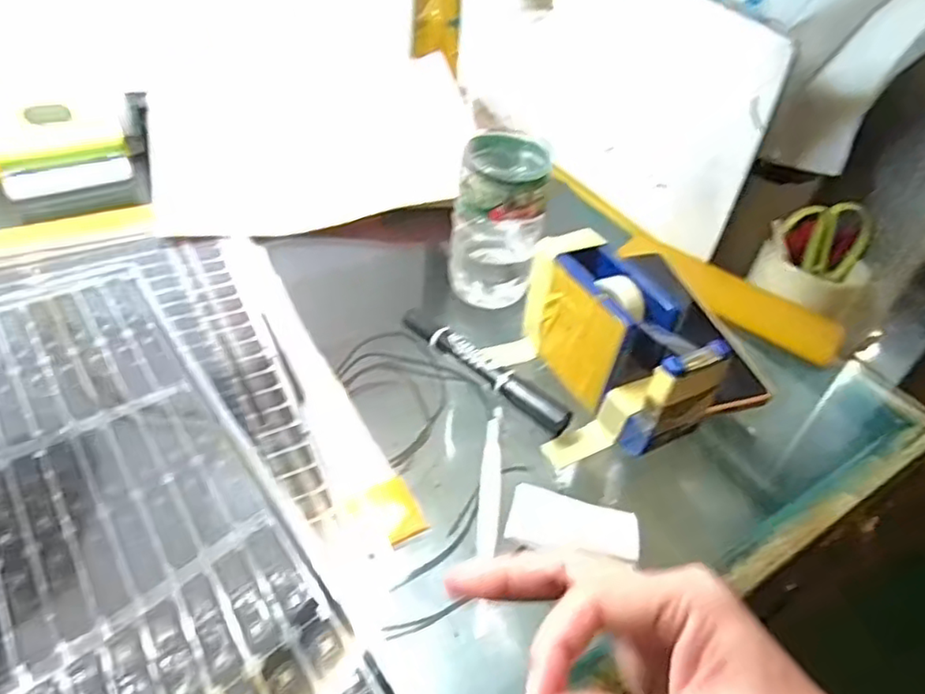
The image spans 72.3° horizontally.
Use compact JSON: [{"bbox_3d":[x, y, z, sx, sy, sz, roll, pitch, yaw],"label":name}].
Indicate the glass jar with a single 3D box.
[{"bbox_3d":[0.025,-0.085,0.464,0.065,0.116,0.071,8,42,0],"label":"glass jar"}]

